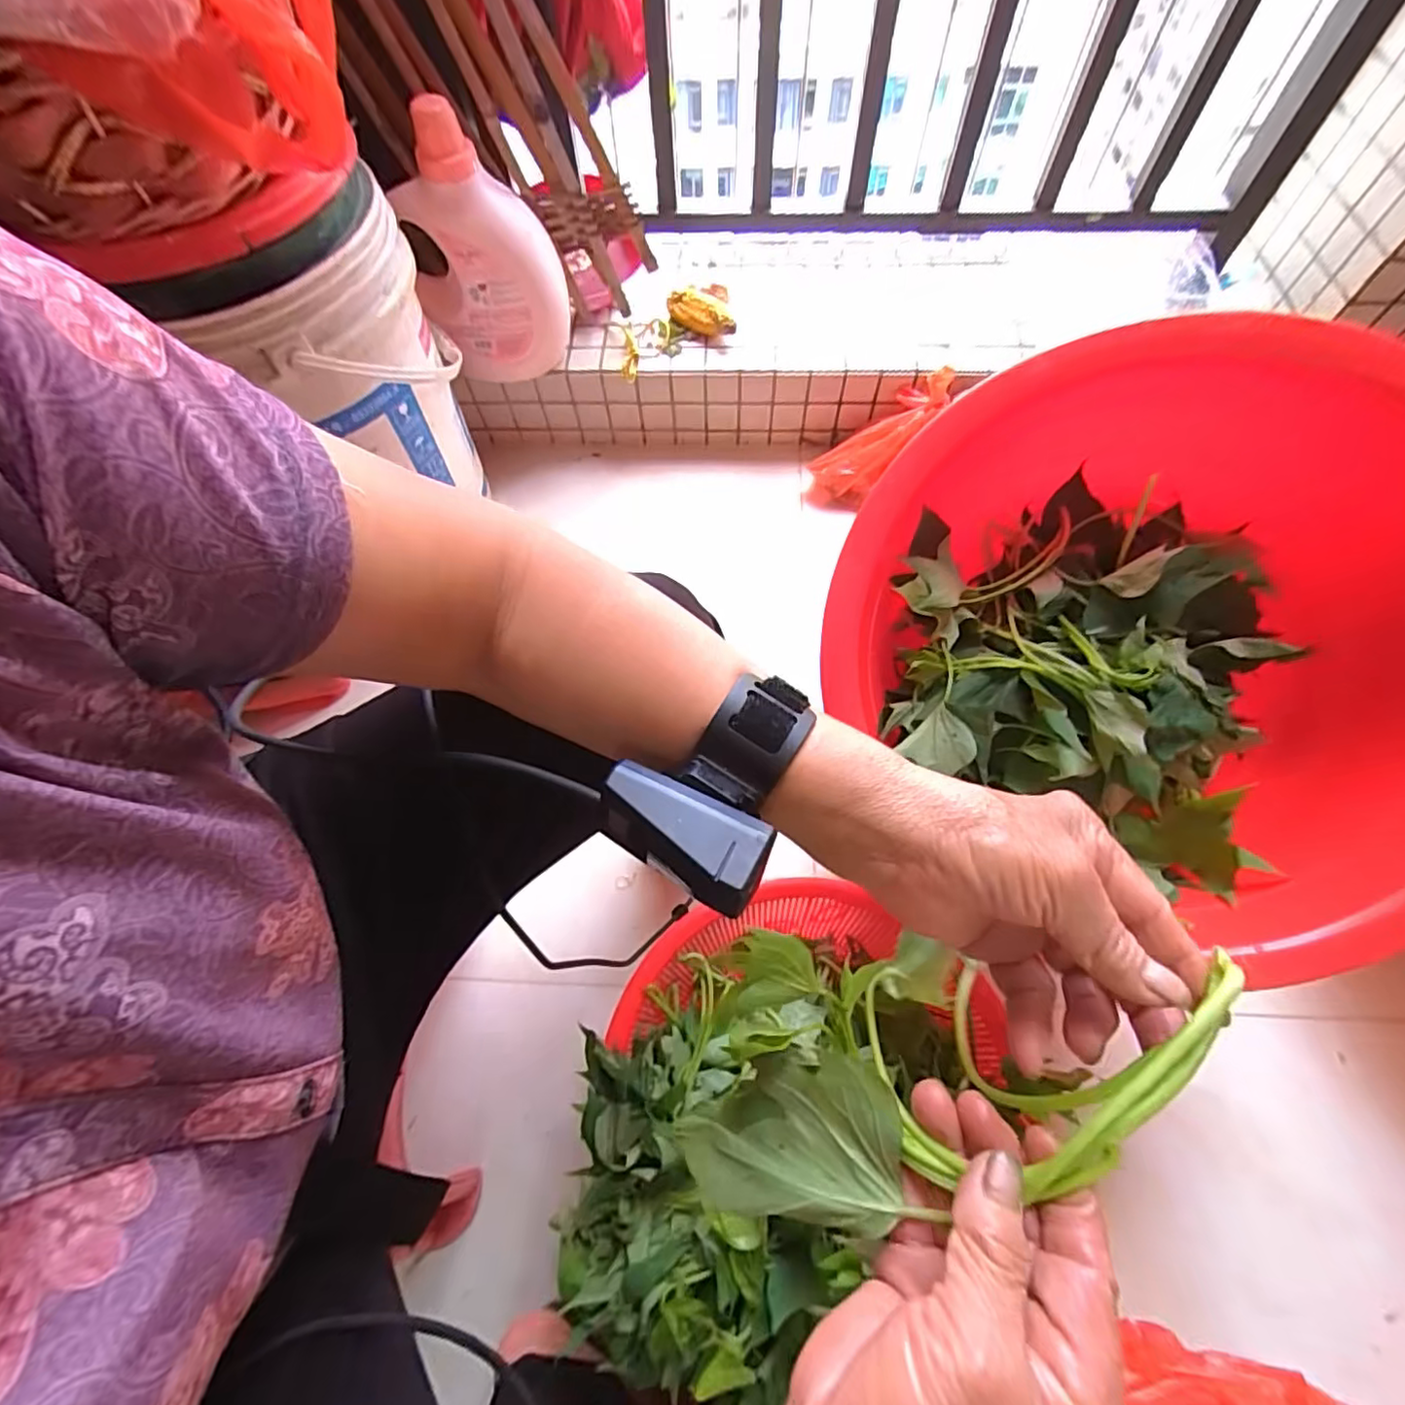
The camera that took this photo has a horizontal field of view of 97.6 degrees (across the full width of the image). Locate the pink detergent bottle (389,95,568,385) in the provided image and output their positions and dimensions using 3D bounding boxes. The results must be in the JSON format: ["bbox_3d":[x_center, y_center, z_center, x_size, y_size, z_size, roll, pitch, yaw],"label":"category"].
[{"bbox_3d":[-0.273,-0.554,0.768,0.174,0.273,0.109,-20,65,-8],"label":"pink detergent bottle"}]

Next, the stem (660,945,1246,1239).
[{"bbox_3d":[0.085,0.144,0.230,0.213,0.021,0.072,-26,63,17],"label":"stem"}]

